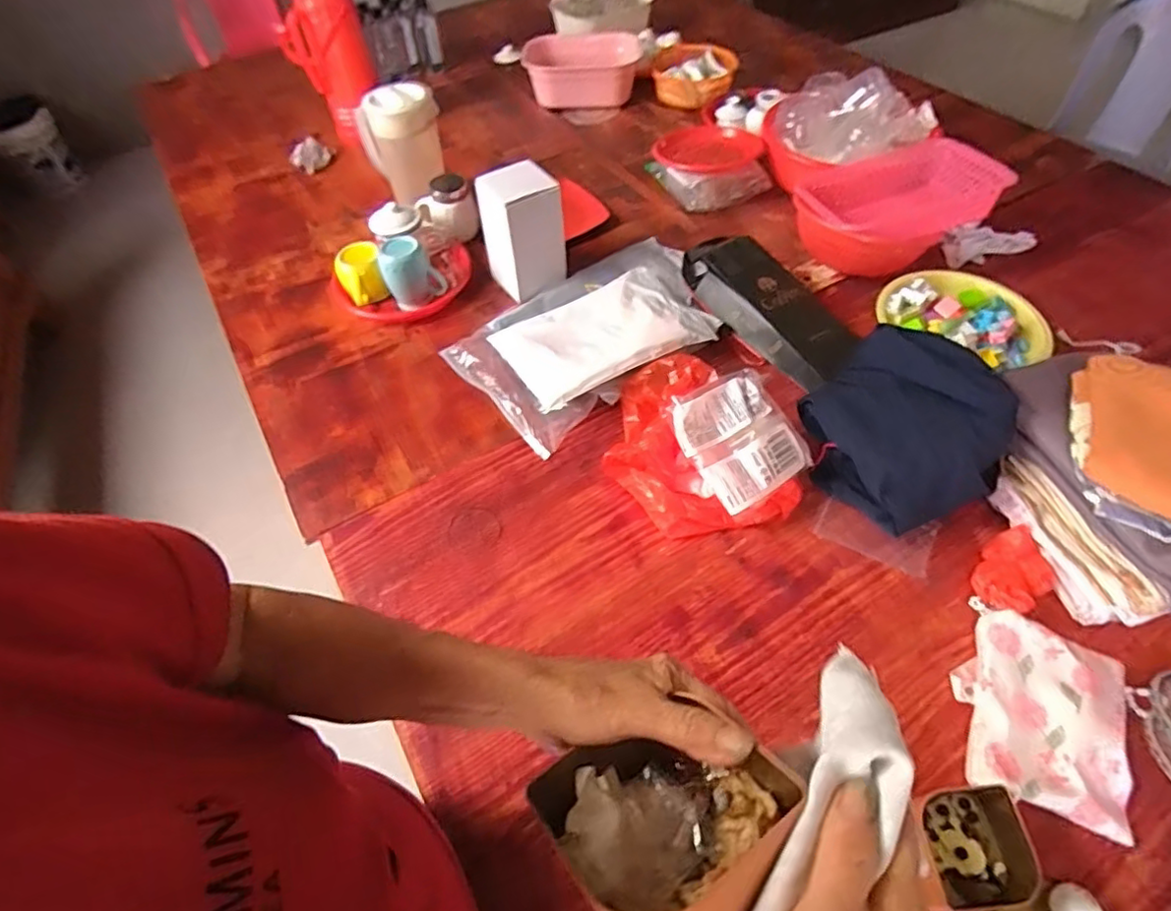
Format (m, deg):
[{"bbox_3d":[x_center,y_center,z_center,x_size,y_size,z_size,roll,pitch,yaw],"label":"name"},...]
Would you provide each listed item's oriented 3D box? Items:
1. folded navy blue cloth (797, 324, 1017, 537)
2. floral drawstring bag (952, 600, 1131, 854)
[{"bbox_3d":[0.414,-0.035,0.808,0.234,0.059,0.229,-46,59,6],"label":"folded navy blue cloth"},{"bbox_3d":[0.501,0.276,0.677,0.166,0.038,0.212,16,56,14],"label":"floral drawstring bag"}]

